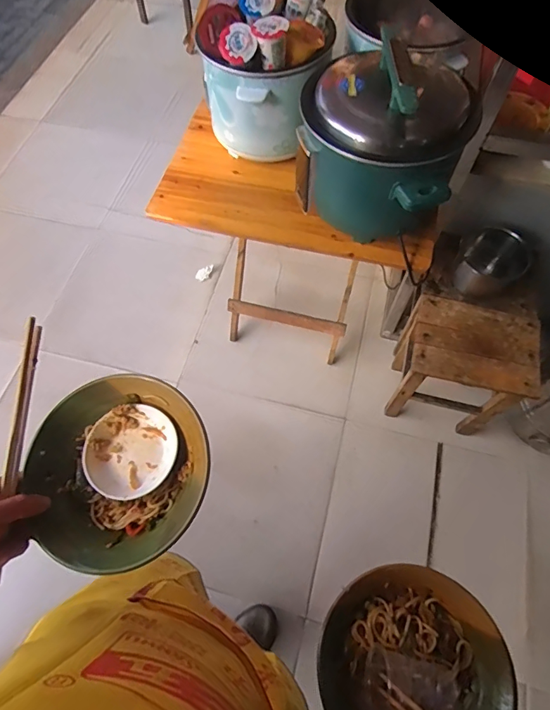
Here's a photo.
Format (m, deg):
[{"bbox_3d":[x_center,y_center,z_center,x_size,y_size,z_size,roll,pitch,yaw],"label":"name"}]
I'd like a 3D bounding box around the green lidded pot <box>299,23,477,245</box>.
[{"bbox_3d":[0.208,-0.424,0.887,0.317,0.297,0.264,29,68,15],"label":"green lidded pot"}]

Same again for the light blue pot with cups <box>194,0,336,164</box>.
[{"bbox_3d":[-0.016,-0.626,0.994,0.258,0.283,0.249,-1,64,1],"label":"light blue pot with cups"}]

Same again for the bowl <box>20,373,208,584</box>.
[{"bbox_3d":[-0.164,0.120,0.457,0.189,0.053,0.187,-1,64,1],"label":"bowl"}]

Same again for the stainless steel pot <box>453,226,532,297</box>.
[{"bbox_3d":[0.583,-0.242,1.175,0.148,0.115,0.158,-1,64,1],"label":"stainless steel pot"}]

